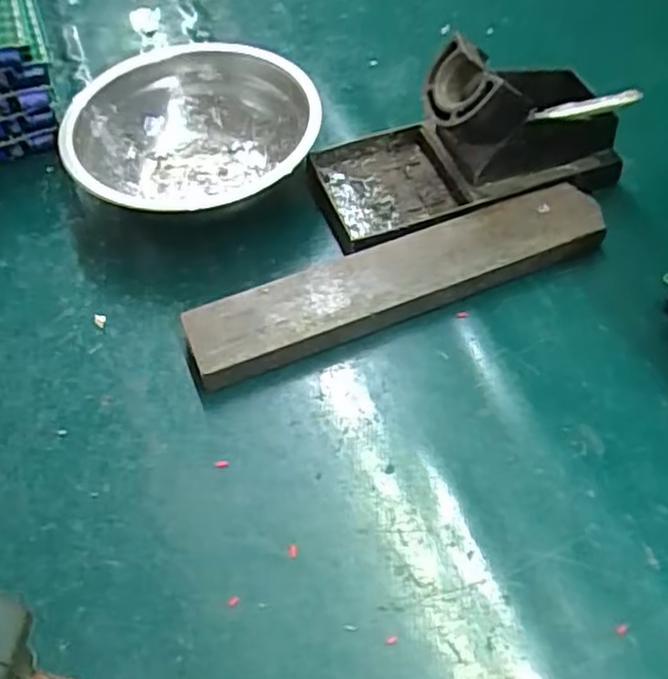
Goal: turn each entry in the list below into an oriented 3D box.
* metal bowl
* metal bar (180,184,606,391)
[{"bbox_3d":[-0.073,-0.110,0.366,0.121,0.043,0.121,-2,54,2],"label":"metal bowl"},{"bbox_3d":[0.031,-0.027,0.318,0.198,0.019,0.034,-20,55,-11],"label":"metal bar"}]

